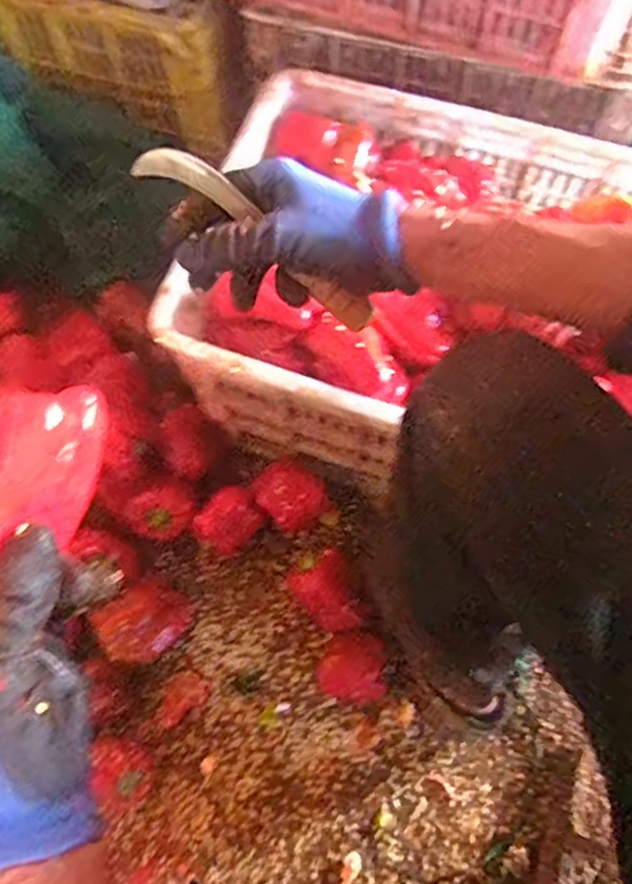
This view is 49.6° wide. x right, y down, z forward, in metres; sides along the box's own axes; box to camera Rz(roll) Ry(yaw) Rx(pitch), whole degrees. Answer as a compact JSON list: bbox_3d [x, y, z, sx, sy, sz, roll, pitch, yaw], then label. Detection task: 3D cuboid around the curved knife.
[{"bbox_3d":[-0.038,-0.135,0.455,0.182,0.028,0.025,39,72,-9],"label":"curved knife"}]

